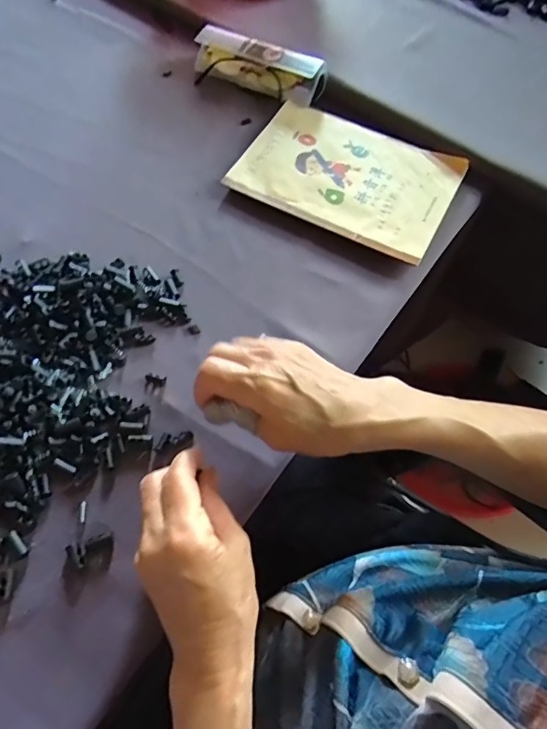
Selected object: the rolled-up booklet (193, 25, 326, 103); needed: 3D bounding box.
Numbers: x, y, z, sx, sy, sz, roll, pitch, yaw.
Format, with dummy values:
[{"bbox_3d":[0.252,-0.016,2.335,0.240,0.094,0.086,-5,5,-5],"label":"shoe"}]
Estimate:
[{"bbox_3d":[-0.018,-0.336,0.518,0.157,0.038,0.038,26,66,10],"label":"rolled-up booklet"}]

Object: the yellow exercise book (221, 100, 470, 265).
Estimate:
[{"bbox_3d":[0.073,-0.190,0.462,0.203,0.008,0.140,27,68,11],"label":"yellow exercise book"}]

